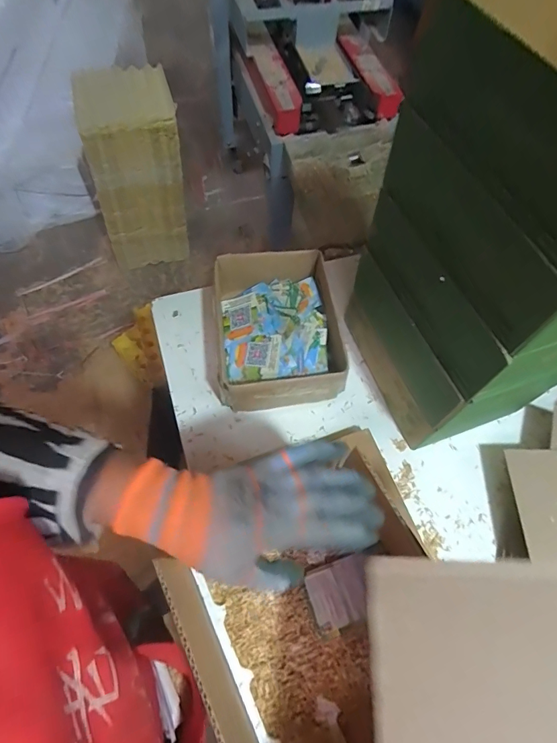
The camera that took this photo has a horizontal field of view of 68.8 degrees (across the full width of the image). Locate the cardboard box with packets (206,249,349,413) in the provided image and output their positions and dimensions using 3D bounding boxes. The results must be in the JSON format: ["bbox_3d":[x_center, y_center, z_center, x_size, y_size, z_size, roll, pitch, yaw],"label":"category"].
[{"bbox_3d":[-0.013,-0.067,0.632,0.200,0.079,0.243,-6,64,-7],"label":"cardboard box with packets"}]

